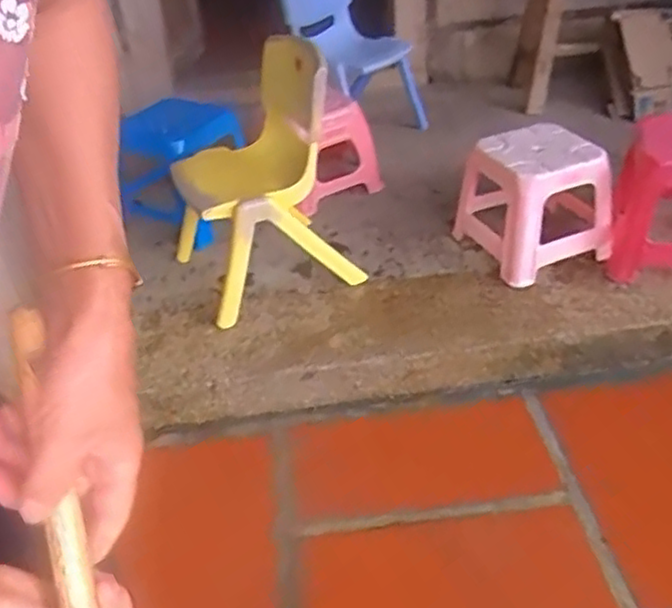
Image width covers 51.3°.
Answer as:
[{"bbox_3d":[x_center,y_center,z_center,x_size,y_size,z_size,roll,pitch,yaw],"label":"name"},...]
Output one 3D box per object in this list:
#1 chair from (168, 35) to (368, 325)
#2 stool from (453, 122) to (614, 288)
[{"bbox_3d":[-0.172,-0.288,1.493,0.311,0.458,0.368,-16,38,-15],"label":"chair"},{"bbox_3d":[0.452,-0.237,1.584,0.265,0.265,0.265,-17,38,-16],"label":"stool"}]

